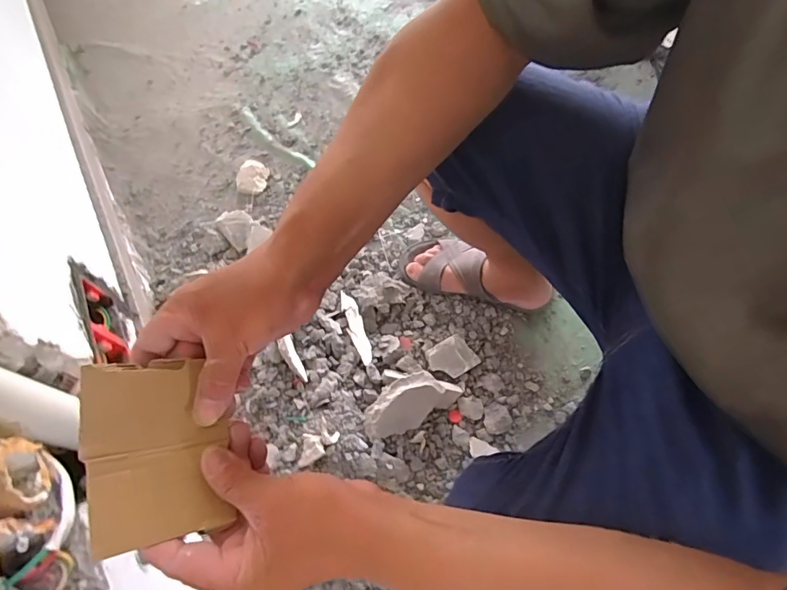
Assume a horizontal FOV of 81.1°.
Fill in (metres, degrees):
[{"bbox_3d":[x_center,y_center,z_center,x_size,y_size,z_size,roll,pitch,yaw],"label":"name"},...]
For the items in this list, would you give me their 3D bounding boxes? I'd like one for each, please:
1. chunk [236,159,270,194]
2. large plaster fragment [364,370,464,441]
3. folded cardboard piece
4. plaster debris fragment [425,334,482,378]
[{"bbox_3d":[-0.283,-0.243,0.930,0.058,0.025,0.084,-1,65,0],"label":"chunk"},{"bbox_3d":[0.030,0.159,0.696,0.164,0.032,0.070,-23,90,-19],"label":"large plaster fragment"},{"bbox_3d":[-0.147,0.094,0.288,0.078,0.010,0.107,1,68,-38],"label":"folded cardboard piece"},{"bbox_3d":[0.093,0.101,0.746,0.072,0.022,0.063,-30,68,-13],"label":"plaster debris fragment"}]

